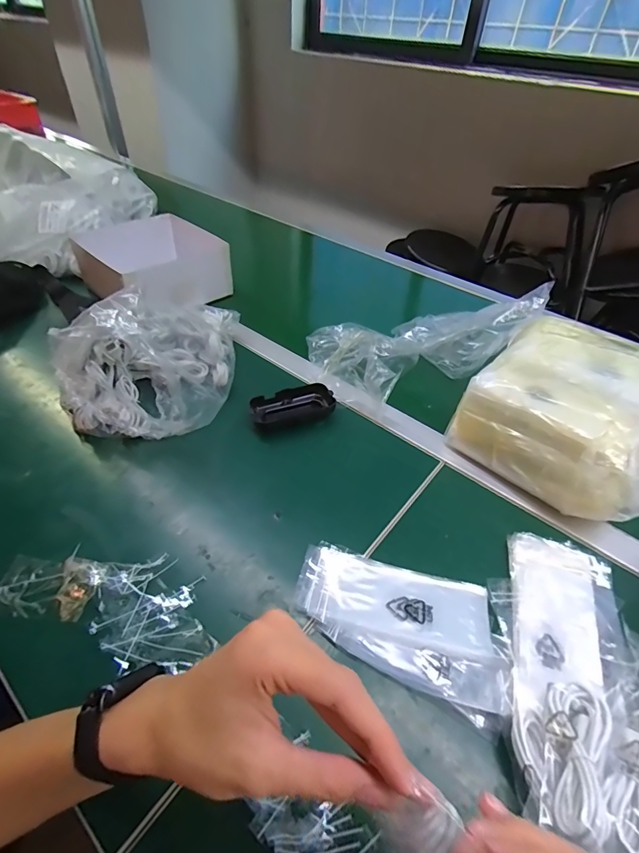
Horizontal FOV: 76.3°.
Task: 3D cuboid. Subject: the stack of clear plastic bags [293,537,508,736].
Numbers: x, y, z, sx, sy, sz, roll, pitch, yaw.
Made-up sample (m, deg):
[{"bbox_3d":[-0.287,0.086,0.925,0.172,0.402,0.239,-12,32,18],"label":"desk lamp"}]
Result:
[{"bbox_3d":[0.075,0.168,0.373,0.193,0.011,0.104,23,49,19],"label":"stack of clear plastic bags"}]

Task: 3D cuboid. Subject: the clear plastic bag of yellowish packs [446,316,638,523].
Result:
[{"bbox_3d":[0.314,-0.015,0.487,0.229,0.127,0.226,33,53,27],"label":"clear plastic bag of yellowish packs"}]

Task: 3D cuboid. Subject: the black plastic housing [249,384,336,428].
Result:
[{"bbox_3d":[-0.036,-0.027,0.546,0.106,0.024,0.052,-13,48,-15],"label":"black plastic housing"}]

